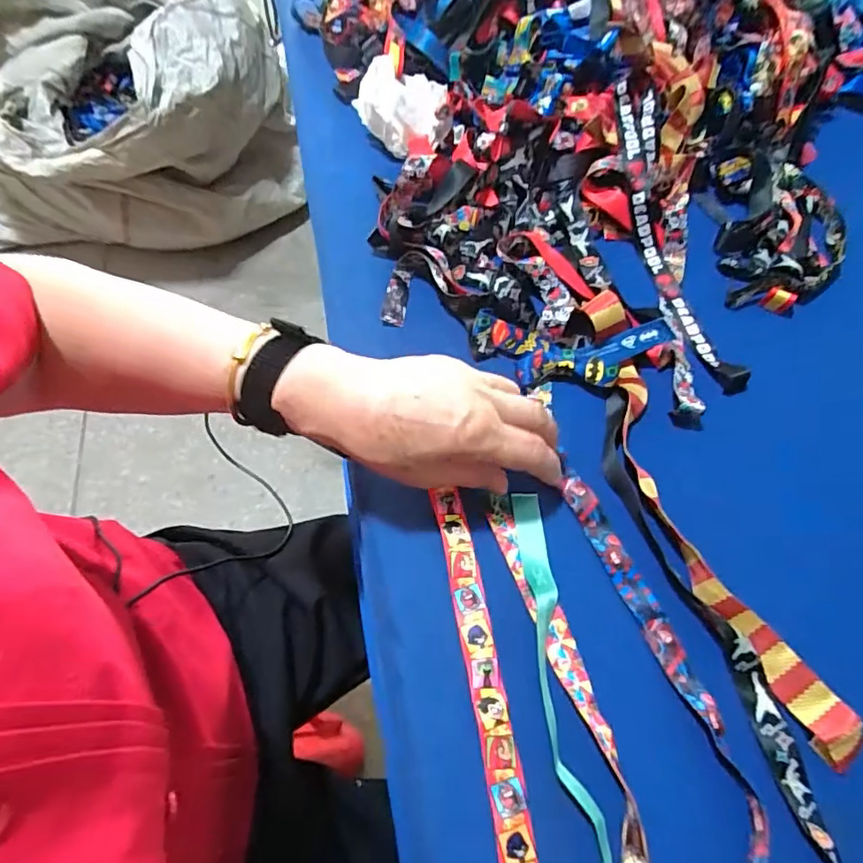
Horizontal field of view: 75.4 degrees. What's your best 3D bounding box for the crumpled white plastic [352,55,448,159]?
[{"bbox_3d":[-0.021,-0.314,0.525,0.074,0.054,0.092,18,64,5],"label":"crumpled white plastic"}]

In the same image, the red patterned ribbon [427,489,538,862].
[{"bbox_3d":[0.038,0.192,0.310,0.023,0.005,0.334,-5,63,-11],"label":"red patterned ribbon"}]

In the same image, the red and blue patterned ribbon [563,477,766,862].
[{"bbox_3d":[0.164,0.197,0.316,0.065,0.017,0.378,-16,64,-10],"label":"red and blue patterned ribbon"}]

